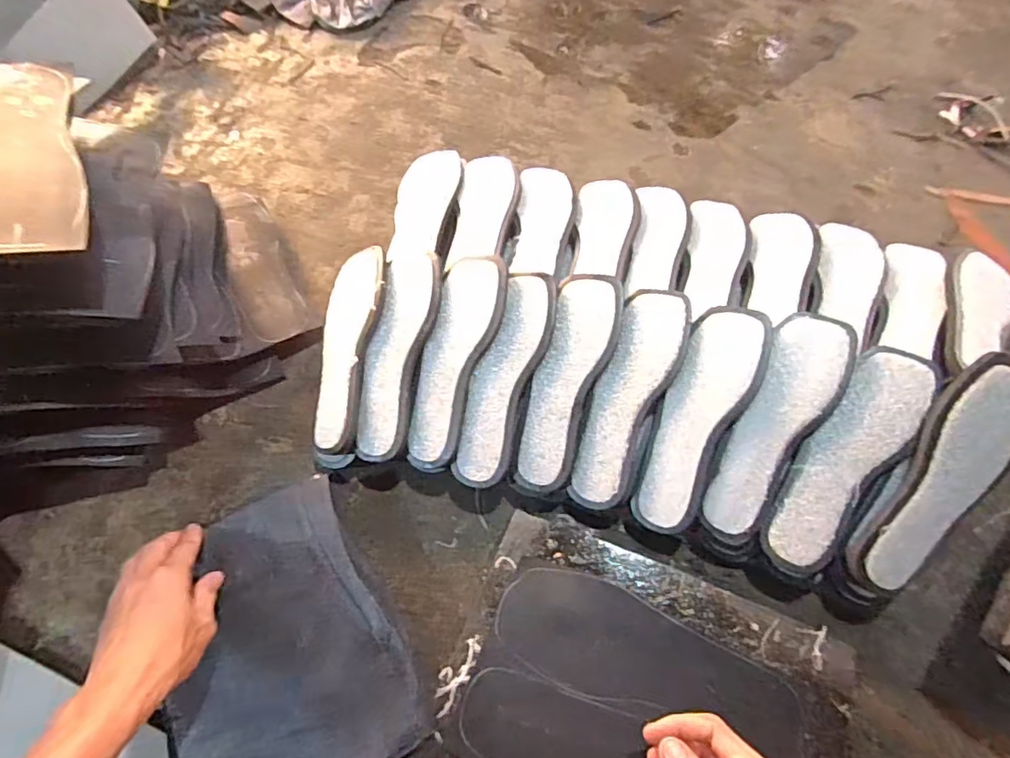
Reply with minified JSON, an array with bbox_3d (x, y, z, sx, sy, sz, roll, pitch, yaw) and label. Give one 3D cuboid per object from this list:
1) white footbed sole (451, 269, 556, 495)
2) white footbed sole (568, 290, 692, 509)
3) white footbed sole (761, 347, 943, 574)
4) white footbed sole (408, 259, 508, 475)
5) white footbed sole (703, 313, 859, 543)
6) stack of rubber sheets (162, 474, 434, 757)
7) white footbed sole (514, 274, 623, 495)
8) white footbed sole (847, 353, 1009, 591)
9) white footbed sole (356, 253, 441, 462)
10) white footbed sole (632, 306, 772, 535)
[{"bbox_3d":[-0.001,-0.003,0.589,0.066,0.014,0.237,17,83,10],"label":"white footbed sole"},{"bbox_3d":[0.130,0.018,0.573,0.070,0.022,0.236,21,85,12],"label":"white footbed sole"},{"bbox_3d":[0.334,0.076,0.530,0.070,0.026,0.243,34,88,16],"label":"white footbed sole"},{"bbox_3d":[-0.056,-0.021,0.599,0.074,0.020,0.239,14,82,9],"label":"white footbed sole"},{"bbox_3d":[0.271,0.049,0.539,0.076,0.016,0.236,28,91,14],"label":"white footbed sole"},{"bbox_3d":[-0.211,0.257,0.499,0.205,0.024,0.282,-28,67,-10],"label":"stack of rubber sheets"},{"bbox_3d":[0.067,0.002,0.584,0.071,0.016,0.240,16,83,10],"label":"white footbed sole"},{"bbox_3d":[0.410,0.091,0.503,0.072,0.024,0.239,31,94,15],"label":"white footbed sole"},{"bbox_3d":[-0.123,-0.029,0.612,0.071,0.024,0.238,9,80,7],"label":"white footbed sole"},{"bbox_3d":[0.198,0.039,0.556,0.073,0.026,0.242,23,88,12],"label":"white footbed sole"}]

